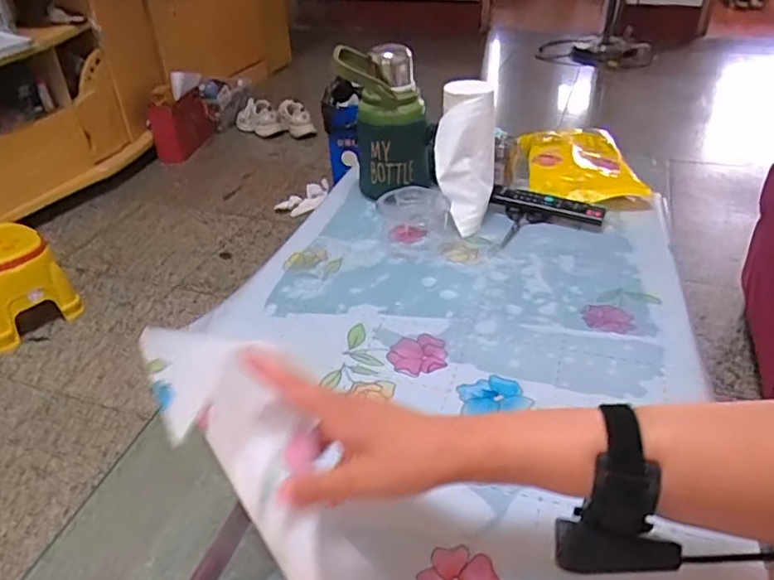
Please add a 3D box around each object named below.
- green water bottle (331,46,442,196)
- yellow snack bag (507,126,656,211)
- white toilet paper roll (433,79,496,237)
[{"bbox_3d":[0.001,-0.246,0.867,0.131,0.194,0.100,-5,36,-5],"label":"green water bottle"},{"bbox_3d":[0.299,-0.188,0.930,0.199,0.060,0.197,6,36,11],"label":"yellow snack bag"},{"bbox_3d":[0.103,-0.181,0.818,0.084,0.195,0.068,-14,15,-16],"label":"white toilet paper roll"}]

